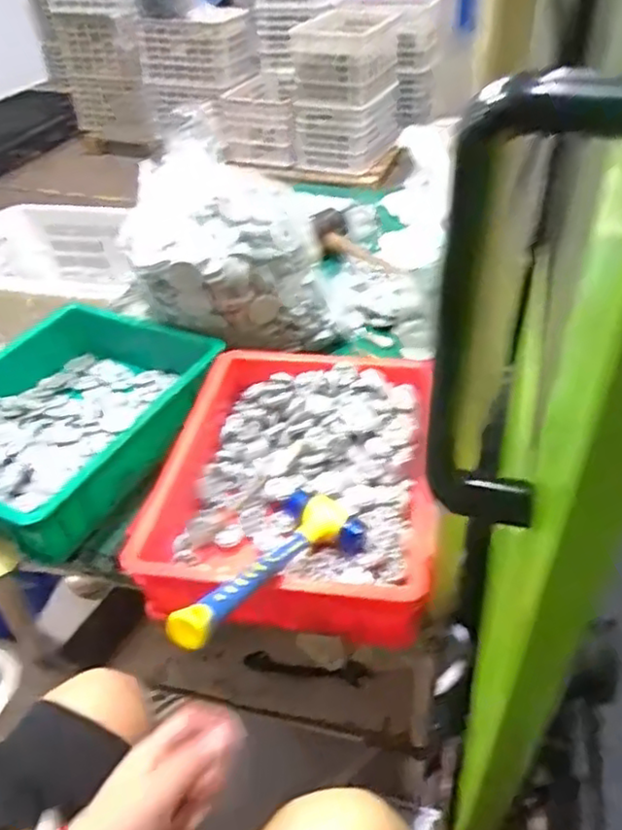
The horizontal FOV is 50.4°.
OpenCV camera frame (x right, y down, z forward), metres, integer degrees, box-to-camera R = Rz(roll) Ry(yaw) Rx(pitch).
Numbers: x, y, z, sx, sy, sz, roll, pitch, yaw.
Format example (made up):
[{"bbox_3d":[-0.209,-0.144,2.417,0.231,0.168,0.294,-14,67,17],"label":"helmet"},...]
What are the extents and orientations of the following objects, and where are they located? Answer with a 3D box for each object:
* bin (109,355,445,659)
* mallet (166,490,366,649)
[{"bbox_3d":[-0.016,0.066,0.721,0.275,0.079,0.359,1,41,6],"label":"bin"},{"bbox_3d":[-0.035,0.127,0.566,0.085,0.045,0.278,16,15,22],"label":"mallet"}]

